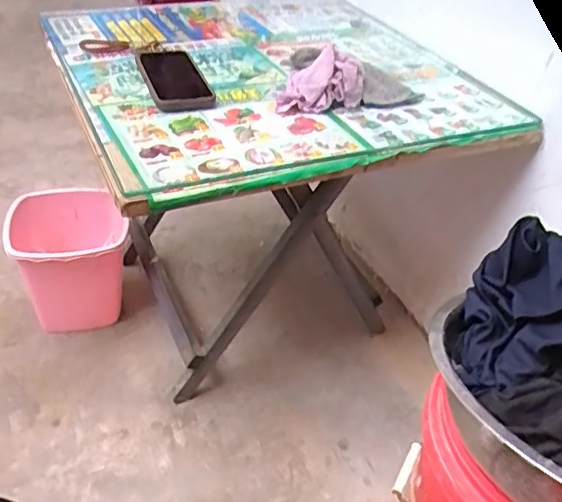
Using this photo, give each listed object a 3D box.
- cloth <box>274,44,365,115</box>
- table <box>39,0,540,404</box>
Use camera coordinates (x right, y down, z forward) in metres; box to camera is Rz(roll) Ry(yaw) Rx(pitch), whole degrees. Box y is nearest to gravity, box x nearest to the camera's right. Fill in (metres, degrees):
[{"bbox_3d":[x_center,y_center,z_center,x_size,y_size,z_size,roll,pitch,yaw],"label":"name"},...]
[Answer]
[{"bbox_3d":[0.056,-0.225,0.787,0.106,0.056,0.114,11,39,6],"label":"cloth"},{"bbox_3d":[-0.029,-0.111,1.018,0.586,0.478,0.561,-13,42,-22],"label":"table"}]

